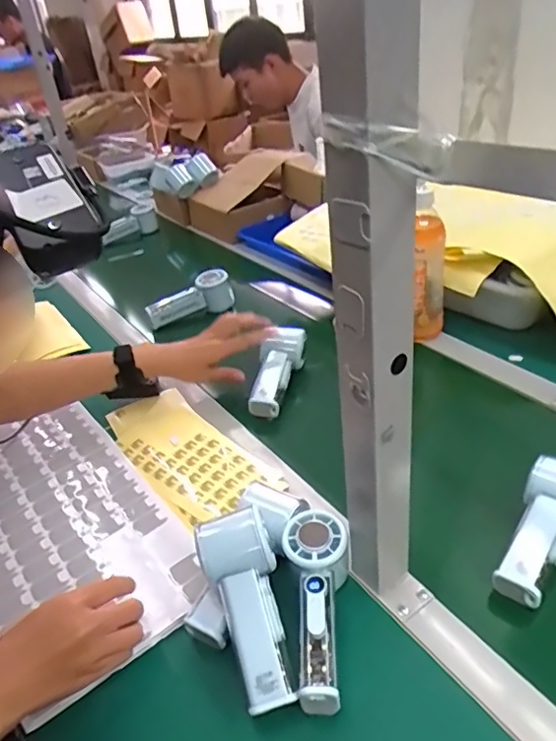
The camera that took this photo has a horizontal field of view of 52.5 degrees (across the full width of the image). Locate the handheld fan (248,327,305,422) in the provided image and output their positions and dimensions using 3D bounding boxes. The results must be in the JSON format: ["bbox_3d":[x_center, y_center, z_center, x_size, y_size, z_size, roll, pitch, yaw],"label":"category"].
[{"bbox_3d":[-0.004,0.009,0.772,0.055,0.065,0.135,4,50,18],"label":"handheld fan"}]

